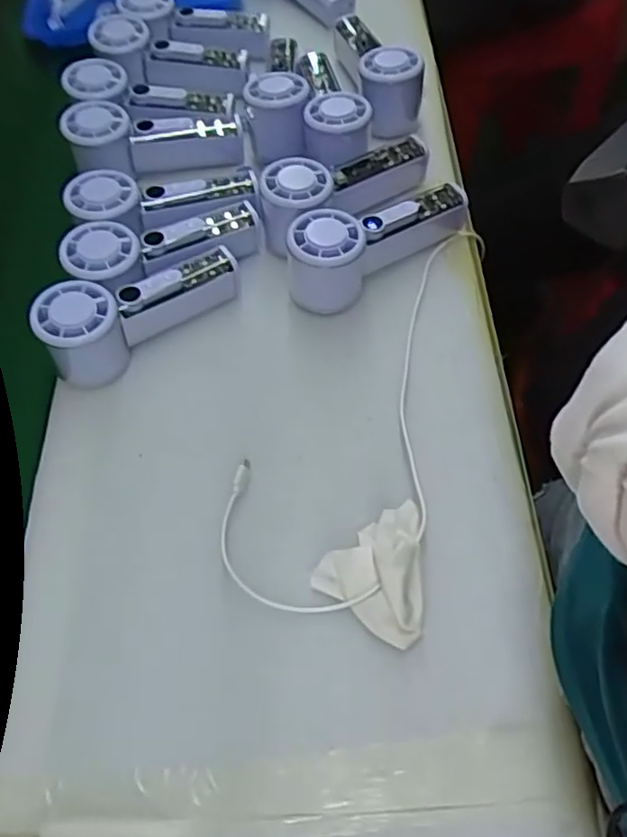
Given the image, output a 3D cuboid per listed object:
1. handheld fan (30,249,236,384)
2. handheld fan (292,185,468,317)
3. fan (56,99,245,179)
[{"bbox_3d":[-0.126,-0.084,0.478,0.151,0.057,0.055,-30,63,-15],"label":"handheld fan"},{"bbox_3d":[0.046,-0.144,0.504,0.146,0.061,0.052,-35,64,-17],"label":"handheld fan"},{"bbox_3d":[-0.142,-0.246,0.578,0.152,0.056,0.053,-3,58,-14],"label":"fan"}]

